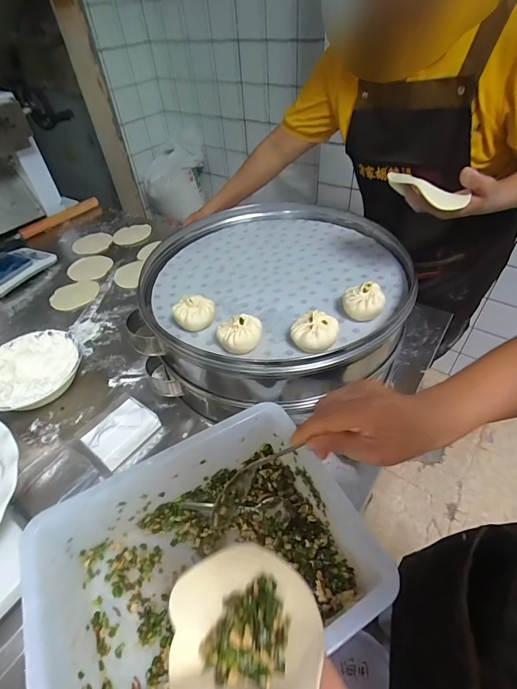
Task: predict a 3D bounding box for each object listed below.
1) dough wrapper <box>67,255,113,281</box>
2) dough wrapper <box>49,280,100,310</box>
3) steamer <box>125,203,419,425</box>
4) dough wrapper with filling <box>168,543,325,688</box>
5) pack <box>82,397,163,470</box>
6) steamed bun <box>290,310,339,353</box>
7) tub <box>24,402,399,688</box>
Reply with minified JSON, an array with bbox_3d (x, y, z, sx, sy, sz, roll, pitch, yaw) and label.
[{"bbox_3d":[-0.500,-0.232,1.036,0.124,0.011,0.124,-2,46,2],"label":"dough wrapper"},{"bbox_3d":[-0.501,-0.137,0.955,0.125,0.011,0.125,-28,50,-21],"label":"dough wrapper"},{"bbox_3d":[0.038,-0.102,0.702,0.478,0.163,0.505,14,49,17],"label":"steamer"},{"bbox_3d":[-0.010,0.223,0.278,0.116,0.025,0.105,-7,46,-2],"label":"dough wrapper with filling"},{"bbox_3d":[-0.243,0.147,0.613,0.083,0.046,0.109,27,54,28],"label":"pack"},{"bbox_3d":[0.086,-0.020,0.530,0.068,0.050,0.065,22,52,24],"label":"steamed bun"},{"bbox_3d":[-0.064,0.268,0.431,0.356,0.110,0.270,-24,49,-17],"label":"tub"}]

